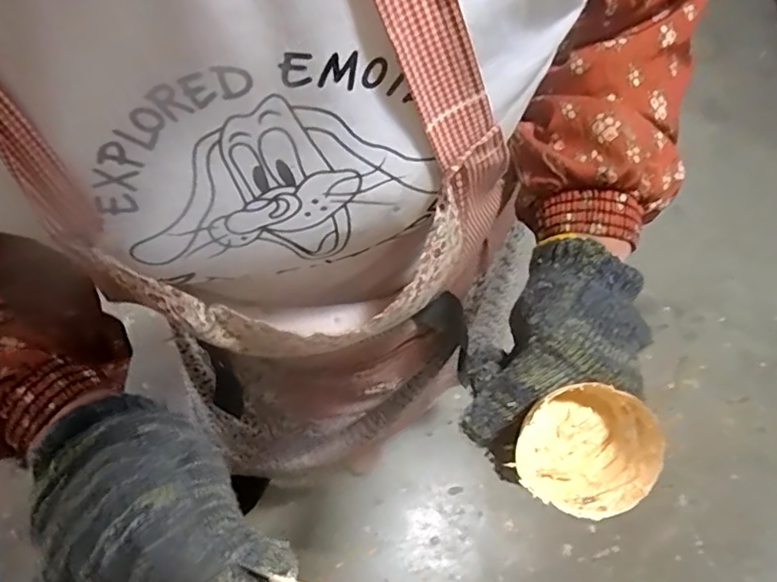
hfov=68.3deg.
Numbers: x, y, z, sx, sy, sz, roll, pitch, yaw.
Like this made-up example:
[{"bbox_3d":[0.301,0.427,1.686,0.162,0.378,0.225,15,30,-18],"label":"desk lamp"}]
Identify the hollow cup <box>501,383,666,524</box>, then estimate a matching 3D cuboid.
[{"bbox_3d":[0.082,0.070,0.241,0.053,0.038,0.050,1,63,-2],"label":"hollow cup"}]

